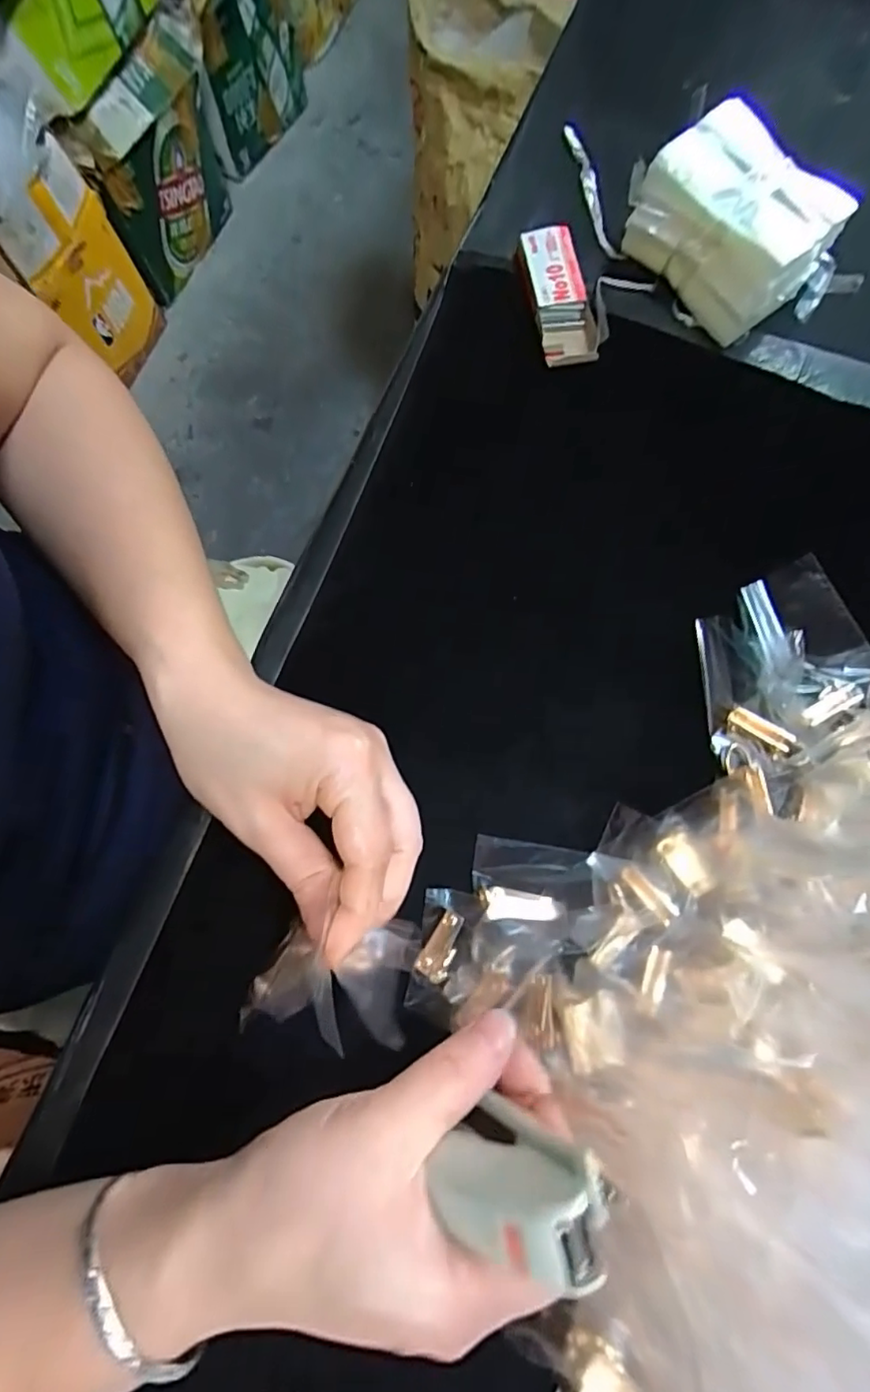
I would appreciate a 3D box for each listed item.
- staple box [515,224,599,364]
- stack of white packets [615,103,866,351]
[{"bbox_3d":[0.072,-0.231,0.334,0.033,0.016,0.084,-9,78,-2],"label":"staple box"},{"bbox_3d":[0.170,-0.269,0.326,0.101,0.052,0.074,42,81,8],"label":"stack of white packets"}]

